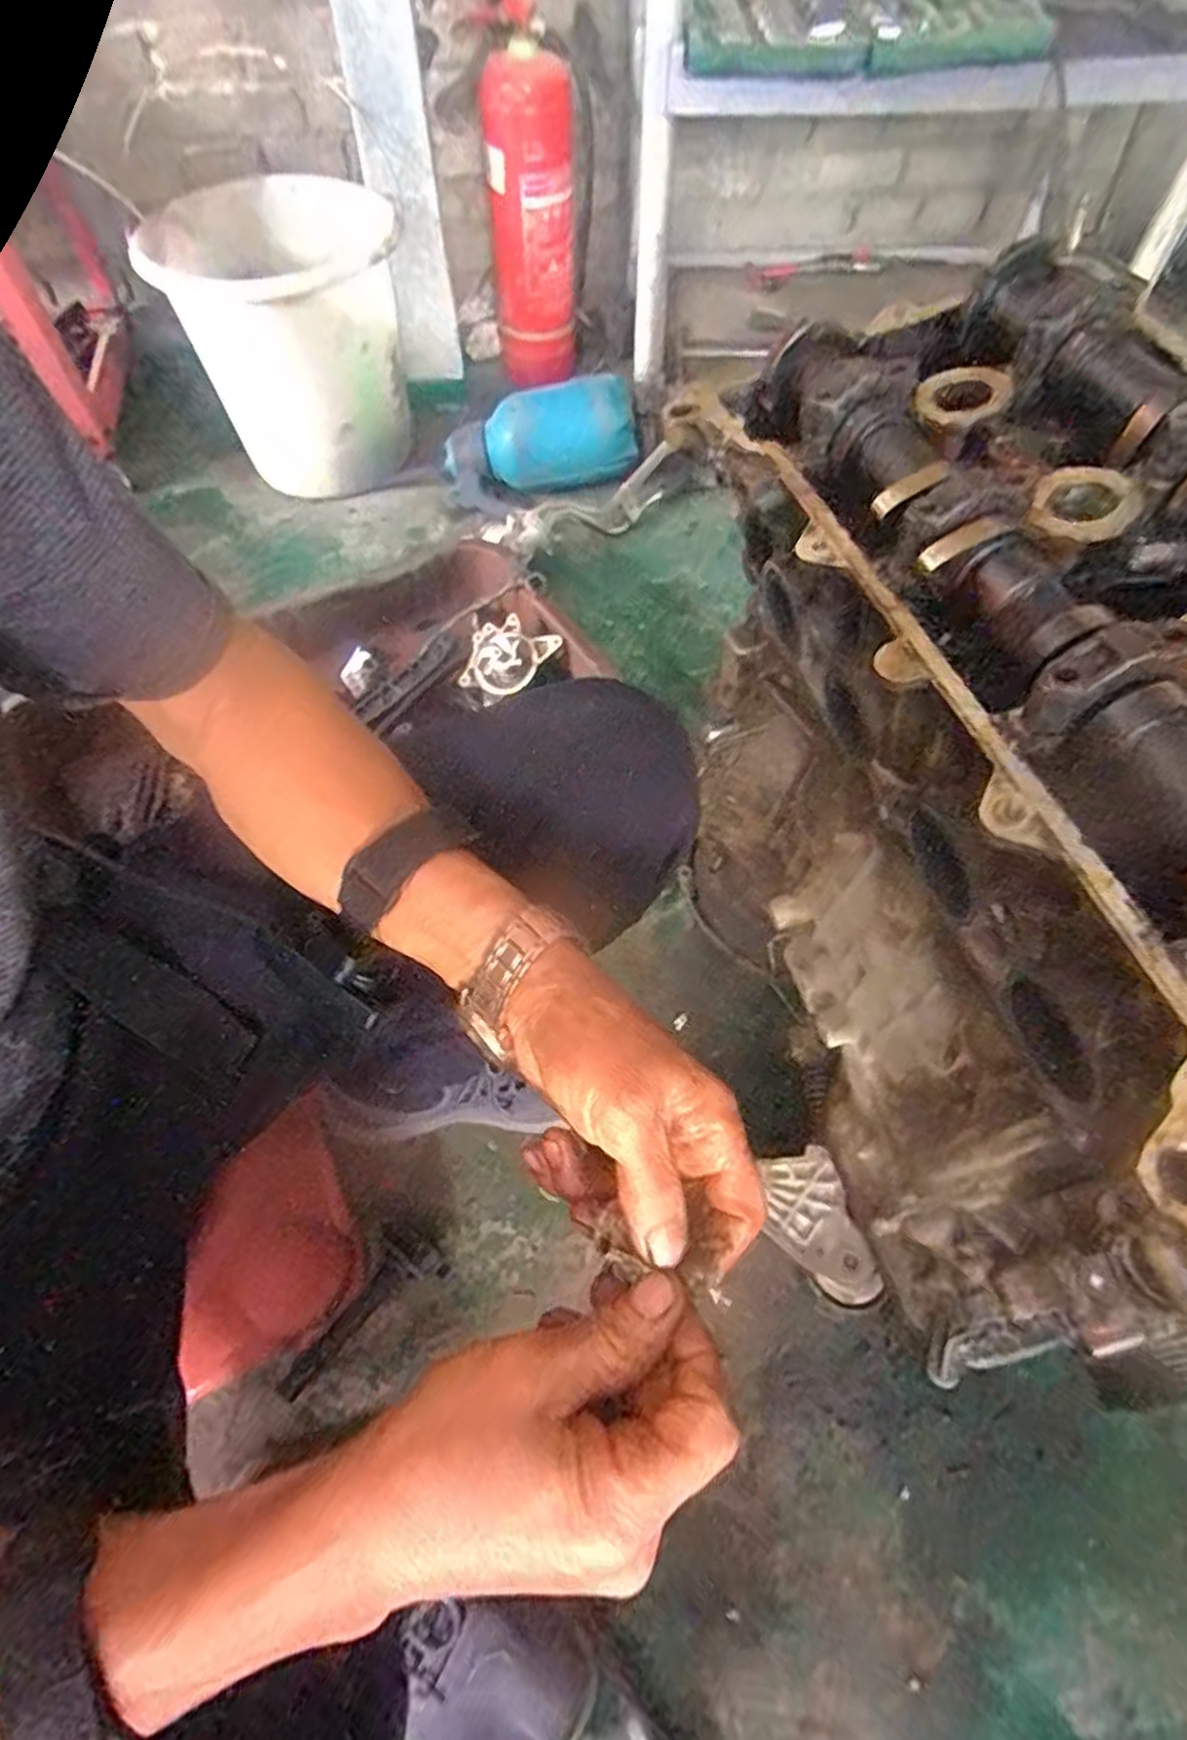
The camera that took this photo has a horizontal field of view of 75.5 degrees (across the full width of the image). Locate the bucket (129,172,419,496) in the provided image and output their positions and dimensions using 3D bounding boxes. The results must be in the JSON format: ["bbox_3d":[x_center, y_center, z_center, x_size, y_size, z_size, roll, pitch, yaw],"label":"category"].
[{"bbox_3d":[-0.437,-0.754,1.124,0.279,0.337,0.279,-1,57,1],"label":"bucket"}]

